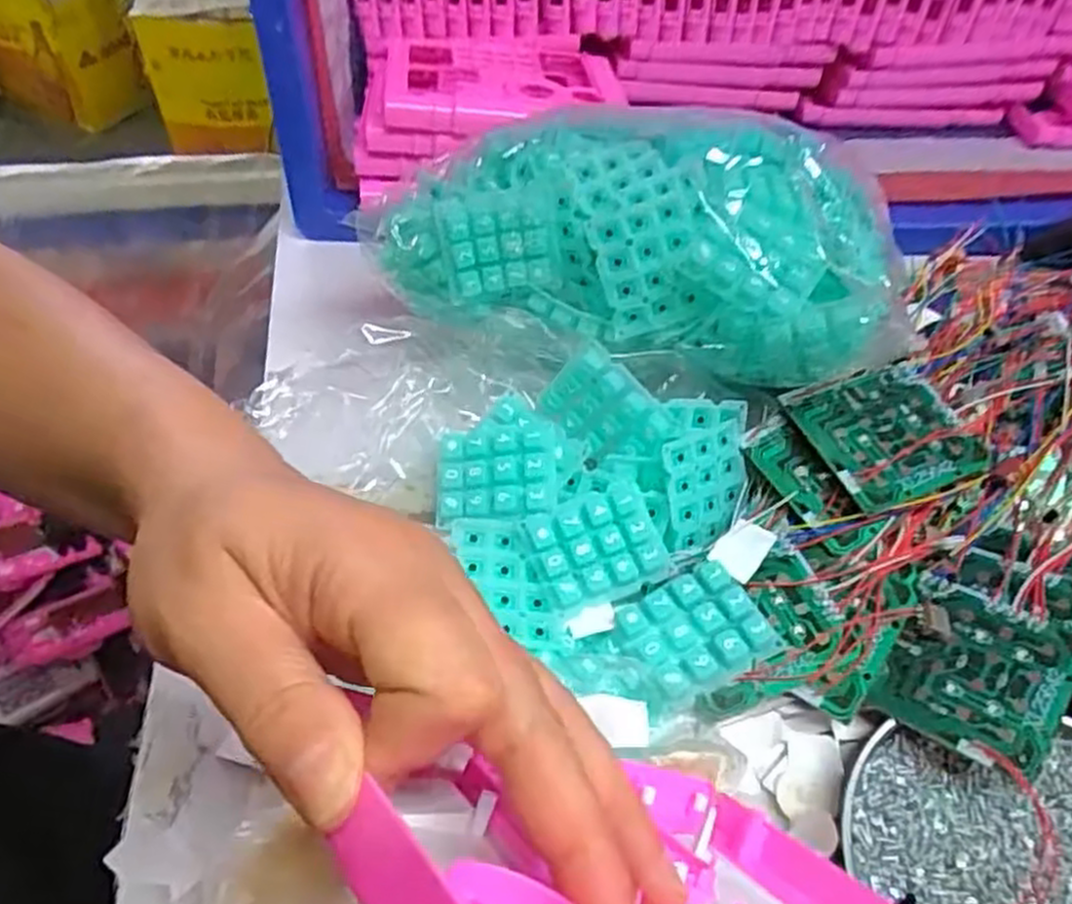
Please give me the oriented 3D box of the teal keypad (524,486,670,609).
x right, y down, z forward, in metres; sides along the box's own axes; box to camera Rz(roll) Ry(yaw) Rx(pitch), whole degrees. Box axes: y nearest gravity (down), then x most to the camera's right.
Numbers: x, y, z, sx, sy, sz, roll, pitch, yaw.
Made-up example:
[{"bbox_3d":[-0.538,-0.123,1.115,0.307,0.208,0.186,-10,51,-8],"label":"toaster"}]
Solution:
[{"bbox_3d":[0.028,0.042,0.353,0.058,0.011,0.049,-18,72,-5],"label":"teal keypad"}]

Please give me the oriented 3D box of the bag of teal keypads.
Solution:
[{"bbox_3d":[0.056,-0.116,0.414,0.255,0.094,0.144,14,49,10],"label":"bag of teal keypads"}]

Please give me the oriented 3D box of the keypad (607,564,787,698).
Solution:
[{"bbox_3d":[0.068,0.075,0.331,0.056,0.010,0.046,-18,51,-17],"label":"keypad"}]

